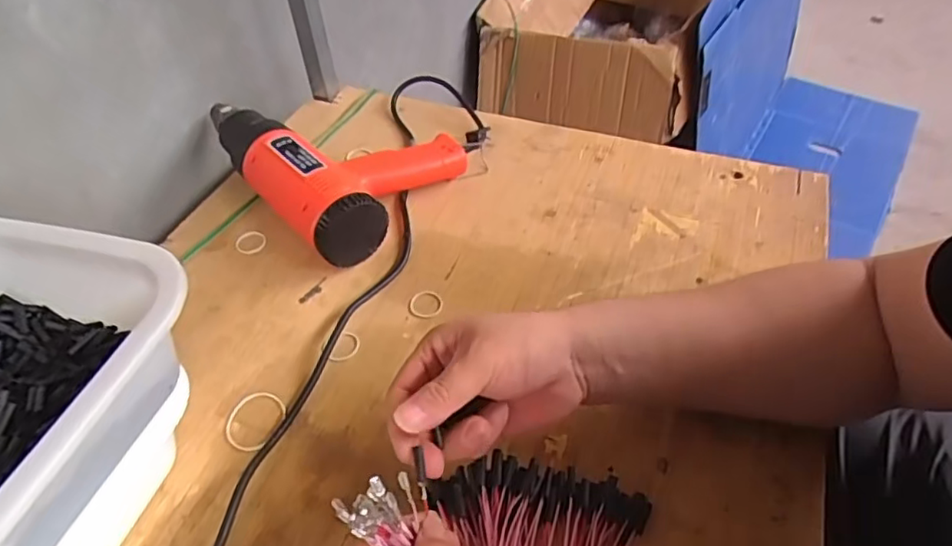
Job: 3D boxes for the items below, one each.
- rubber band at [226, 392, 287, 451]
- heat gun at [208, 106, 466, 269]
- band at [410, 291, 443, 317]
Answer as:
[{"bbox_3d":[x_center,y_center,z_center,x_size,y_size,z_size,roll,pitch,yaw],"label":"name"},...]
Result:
[{"bbox_3d":[-0.169,0.111,0.463,0.042,0.004,0.048,16,51,17],"label":"rubber band"},{"bbox_3d":[-0.148,-0.128,0.631,0.181,0.073,0.256,-36,56,-25],"label":"heat gun"},{"bbox_3d":[-0.044,0.026,0.531,0.028,0.005,0.026,-2,48,2],"label":"band"}]

